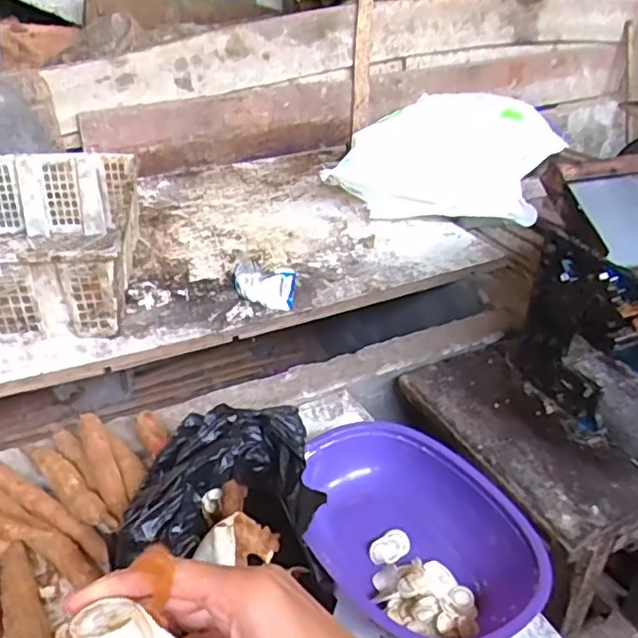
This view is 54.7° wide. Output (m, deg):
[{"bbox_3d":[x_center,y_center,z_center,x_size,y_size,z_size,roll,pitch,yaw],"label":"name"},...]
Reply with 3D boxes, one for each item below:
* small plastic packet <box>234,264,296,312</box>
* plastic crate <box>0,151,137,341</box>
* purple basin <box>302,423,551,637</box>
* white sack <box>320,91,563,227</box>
[{"bbox_3d":[-0.097,-0.056,1.088,0.121,0.065,0.046,14,36,18],"label":"small plastic packet"},{"bbox_3d":[-0.501,-0.154,1.108,0.329,0.158,0.463,-4,35,-8],"label":"plastic crate"},{"bbox_3d":[0.092,0.240,0.688,0.211,0.079,0.295,-23,41,-31],"label":"purple basin"},{"bbox_3d":[0.307,-0.385,1.444,0.473,0.211,0.377,12,36,15],"label":"white sack"}]

